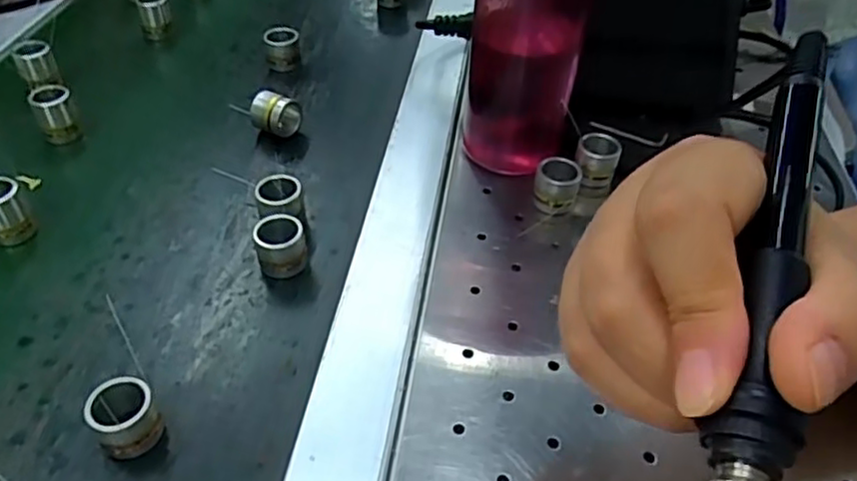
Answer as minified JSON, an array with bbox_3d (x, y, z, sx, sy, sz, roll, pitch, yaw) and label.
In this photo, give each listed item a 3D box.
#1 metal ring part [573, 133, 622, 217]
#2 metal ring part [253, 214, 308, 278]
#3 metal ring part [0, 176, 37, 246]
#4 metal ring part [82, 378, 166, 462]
[{"bbox_3d":[0.098,-0.039,0.403,0.023,0.047,0.020,8,44,7],"label":"metal ring part"},{"bbox_3d":[-0.075,0.004,0.344,0.024,0.024,0.024,-11,45,-12],"label":"metal ring part"},{"bbox_3d":[-0.223,-0.015,0.356,0.022,0.036,0.016,-31,52,-29],"label":"metal ring part"},{"bbox_3d":[-0.122,0.072,0.273,0.024,0.026,0.022,0,44,0],"label":"metal ring part"}]

